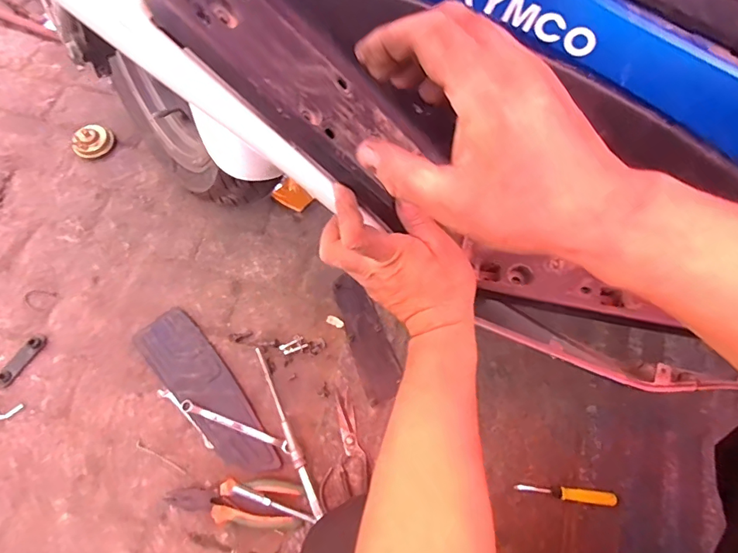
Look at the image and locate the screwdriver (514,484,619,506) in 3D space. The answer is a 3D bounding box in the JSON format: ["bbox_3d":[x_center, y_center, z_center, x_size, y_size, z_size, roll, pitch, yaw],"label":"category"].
[{"bbox_3d":[0.302,0.334,0.701,0.143,0.019,0.020,5,68,1],"label":"screwdriver"}]

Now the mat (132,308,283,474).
[{"bbox_3d":[-0.262,0.190,0.756,0.094,0.021,0.317,-40,74,-15],"label":"mat"}]

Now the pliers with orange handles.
[{"bbox_3d":[-0.201,0.339,0.686,0.196,0.029,0.072,5,68,1],"label":"pliers with orange handles"}]

